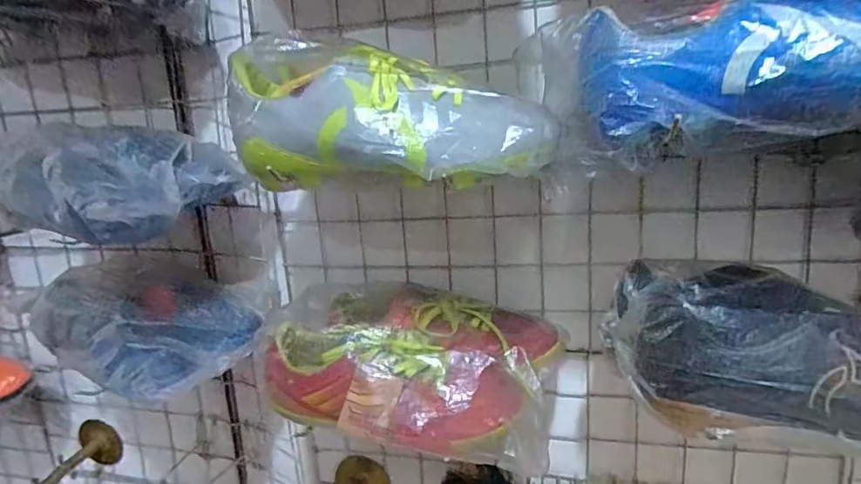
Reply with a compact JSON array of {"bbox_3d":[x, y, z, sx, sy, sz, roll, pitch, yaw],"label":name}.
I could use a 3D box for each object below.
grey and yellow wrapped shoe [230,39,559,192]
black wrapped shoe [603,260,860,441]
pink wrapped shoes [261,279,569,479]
[{"bbox_3d":[-0.031,-0.097,0.356,0.227,0.101,0.075,2,15,20],"label":"grey and yellow wrapped shoe"},{"bbox_3d":[0.265,0.072,0.355,0.248,0.097,0.092,1,14,18],"label":"black wrapped shoe"},{"bbox_3d":[-0.010,0.105,0.444,0.231,0.100,0.150,2,15,22],"label":"pink wrapped shoes"}]

